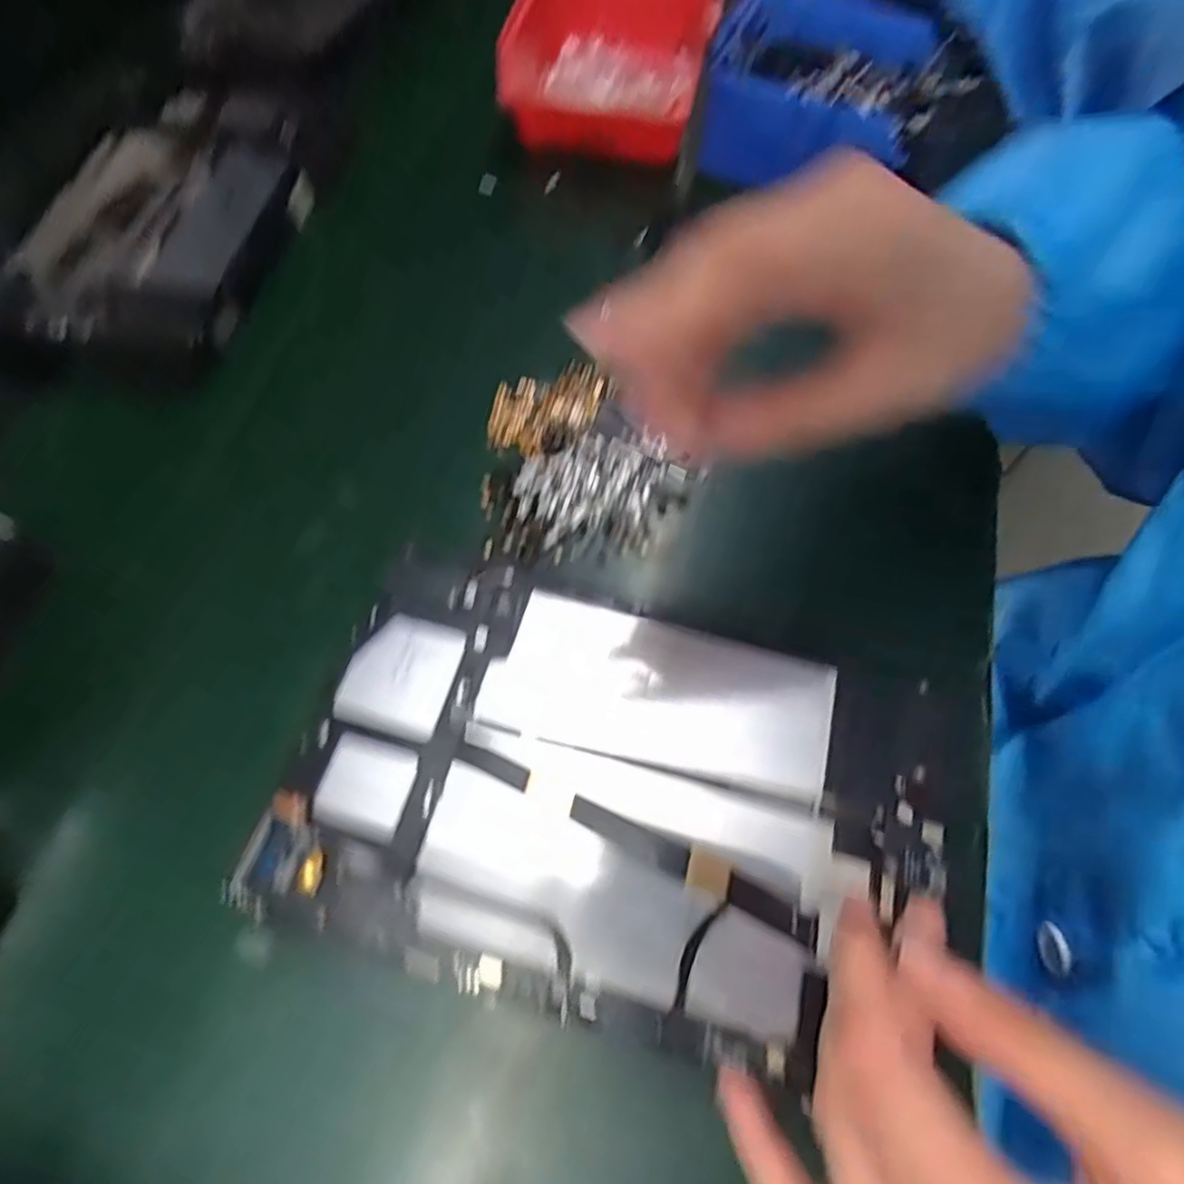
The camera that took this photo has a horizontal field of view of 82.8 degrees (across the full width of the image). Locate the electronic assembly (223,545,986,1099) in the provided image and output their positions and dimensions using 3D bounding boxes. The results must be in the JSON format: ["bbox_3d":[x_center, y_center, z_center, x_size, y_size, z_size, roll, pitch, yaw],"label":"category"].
[{"bbox_3d":[0.015,0.075,0.251,0.245,0.017,0.150,15,64,8],"label":"electronic assembly"}]

